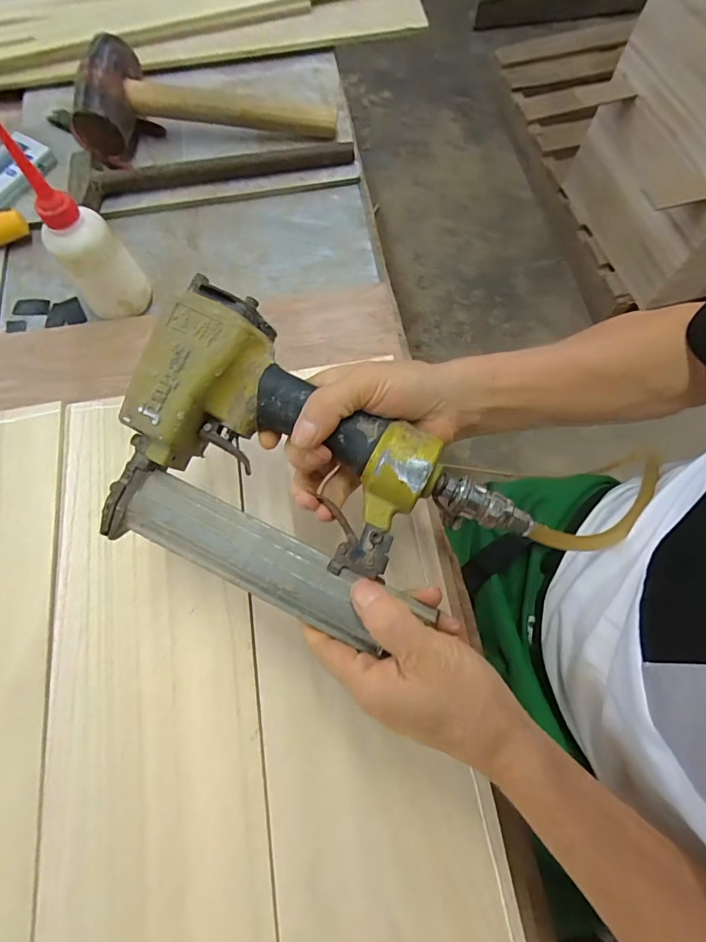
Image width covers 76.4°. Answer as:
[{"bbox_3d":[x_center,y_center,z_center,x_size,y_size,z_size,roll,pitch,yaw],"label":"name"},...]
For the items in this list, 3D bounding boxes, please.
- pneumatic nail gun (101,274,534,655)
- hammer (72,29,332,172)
[{"bbox_3d":[-0.035,0.012,0.287,0.238,0.060,0.151,34,92,2],"label":"pneumatic nail gun"},{"bbox_3d":[-0.162,-0.410,0.495,0.284,0.056,0.104,2,69,0],"label":"hammer"}]

